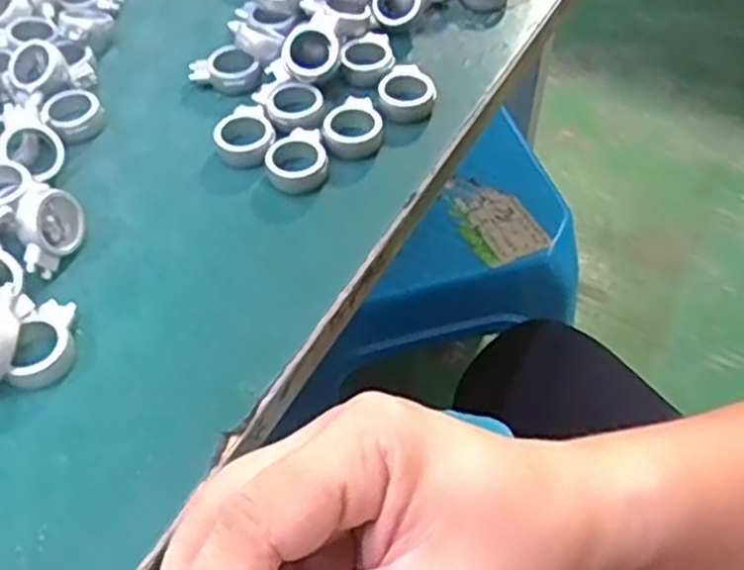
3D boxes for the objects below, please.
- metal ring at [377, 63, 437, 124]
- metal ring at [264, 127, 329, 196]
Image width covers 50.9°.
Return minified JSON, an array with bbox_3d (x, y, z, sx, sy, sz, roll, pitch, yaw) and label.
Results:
[{"bbox_3d":[0.016,-0.088,0.359,0.026,0.010,0.033,1,53,2],"label":"metal ring"},{"bbox_3d":[-0.032,-0.054,0.333,0.026,0.009,0.032,-3,53,-2],"label":"metal ring"}]

